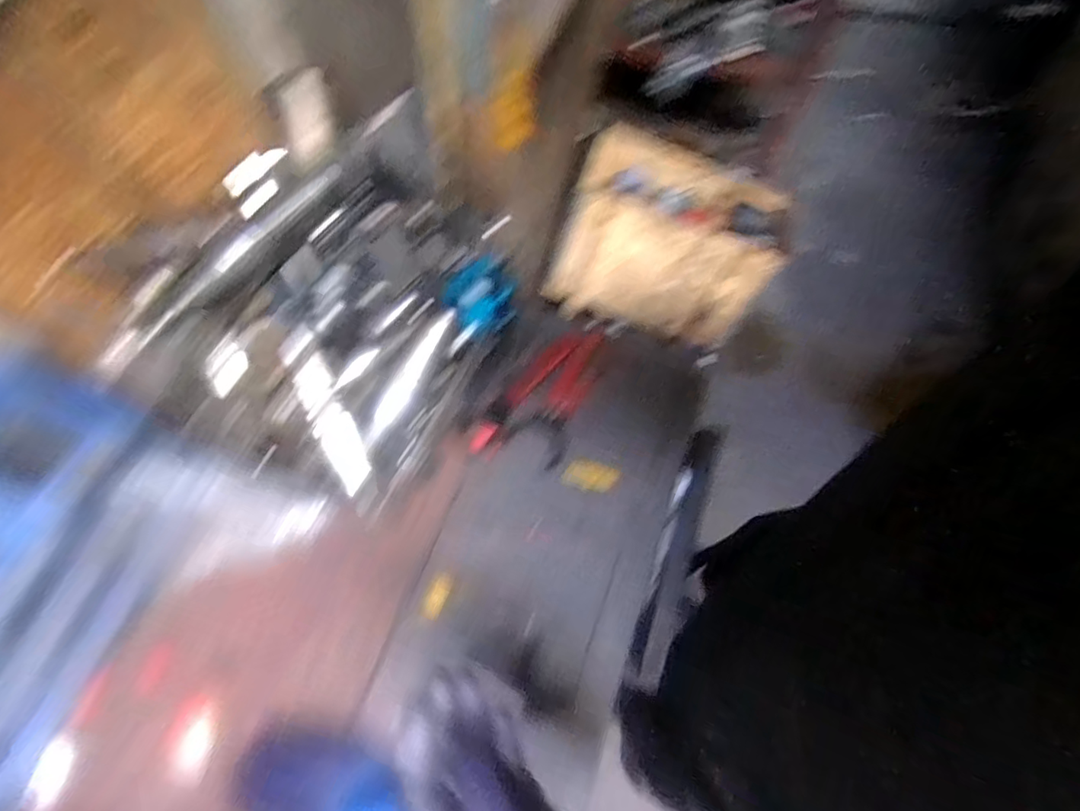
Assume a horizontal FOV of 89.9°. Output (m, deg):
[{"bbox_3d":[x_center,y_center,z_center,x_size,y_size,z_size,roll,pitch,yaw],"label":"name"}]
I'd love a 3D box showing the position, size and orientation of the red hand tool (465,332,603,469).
[{"bbox_3d":[0.003,-0.018,0.666,0.099,0.032,0.198,21,67,8],"label":"red hand tool"}]

